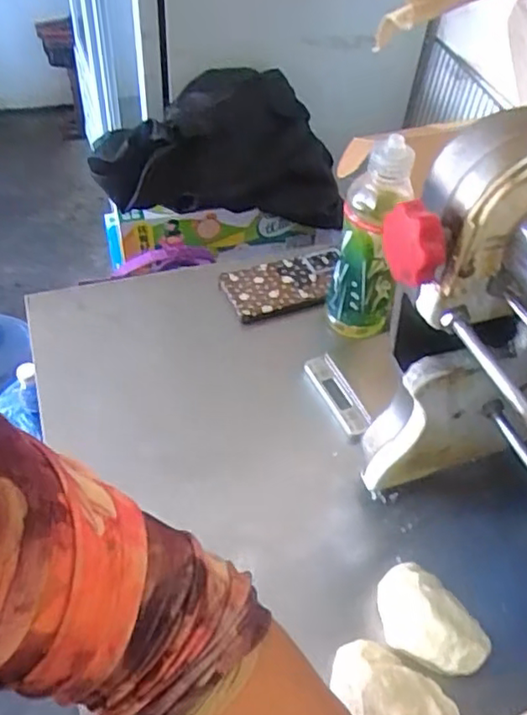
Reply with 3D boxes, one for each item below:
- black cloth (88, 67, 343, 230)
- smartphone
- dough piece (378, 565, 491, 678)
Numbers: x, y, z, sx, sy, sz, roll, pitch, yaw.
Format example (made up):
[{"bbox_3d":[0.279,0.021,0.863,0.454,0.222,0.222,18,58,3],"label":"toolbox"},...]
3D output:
[{"bbox_3d":[-0.074,-0.357,1.077,0.411,0.163,0.250,-5,50,-10],"label":"black cloth"},{"bbox_3d":[0.027,-0.090,0.766,0.148,0.014,0.075,-13,58,-16],"label":"smartphone"},{"bbox_3d":[0.126,0.211,0.498,0.057,0.043,0.088,-24,55,-24],"label":"dough piece"}]

